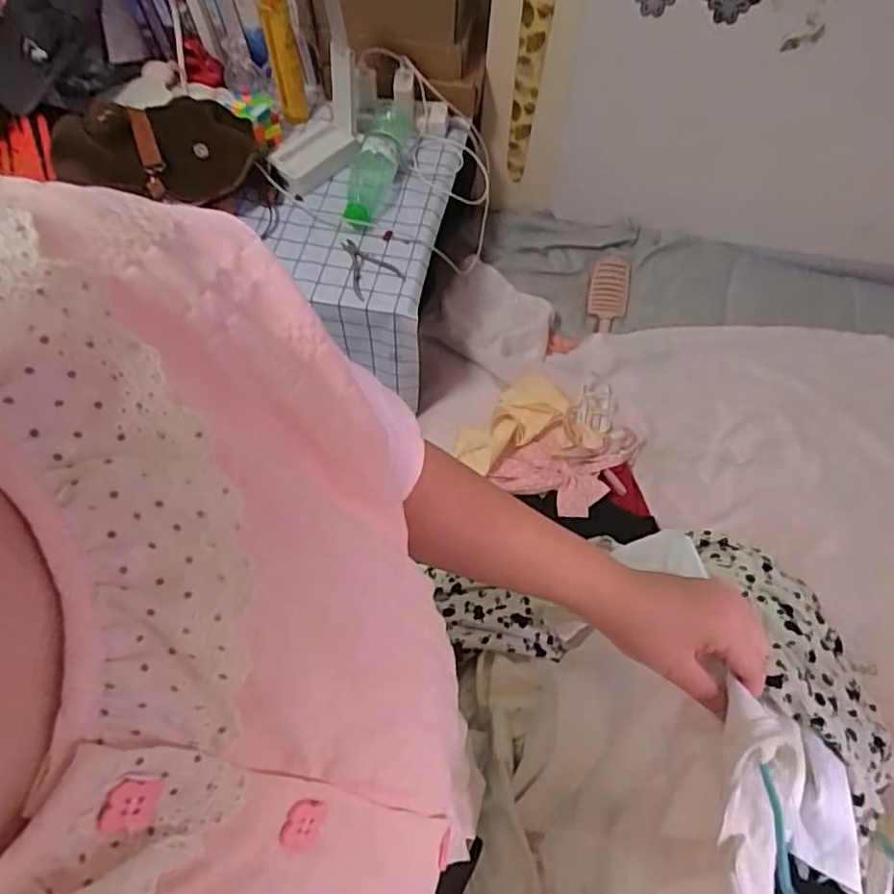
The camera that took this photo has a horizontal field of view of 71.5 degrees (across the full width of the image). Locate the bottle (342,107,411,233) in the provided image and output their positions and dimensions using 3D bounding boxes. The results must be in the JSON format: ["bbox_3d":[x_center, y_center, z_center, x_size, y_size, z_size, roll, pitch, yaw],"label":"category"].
[{"bbox_3d":[-0.110,-0.429,0.955,0.071,0.066,0.236,10,63,4],"label":"bottle"}]

